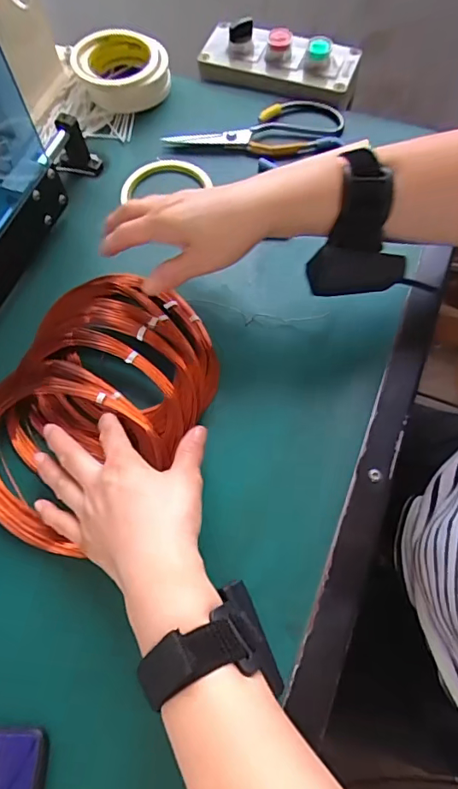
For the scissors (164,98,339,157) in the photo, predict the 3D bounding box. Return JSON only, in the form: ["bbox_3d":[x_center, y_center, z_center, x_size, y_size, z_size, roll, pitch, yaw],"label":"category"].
[{"bbox_3d":[0.028,-0.288,0.518,0.182,0.017,0.081,3,68,4],"label":"scissors"}]

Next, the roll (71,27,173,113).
[{"bbox_3d":[-0.120,-0.361,0.540,0.097,0.044,0.099,-1,67,2],"label":"roll"}]

